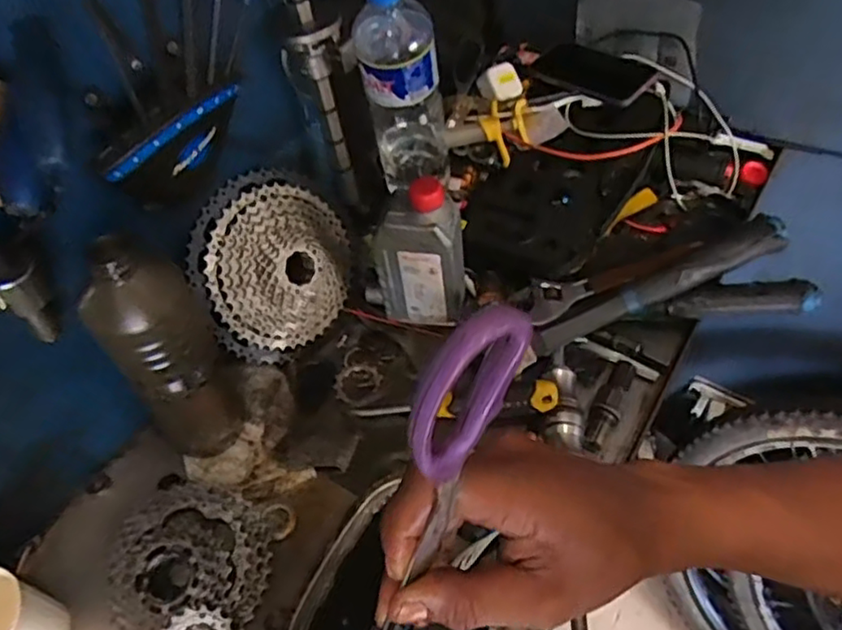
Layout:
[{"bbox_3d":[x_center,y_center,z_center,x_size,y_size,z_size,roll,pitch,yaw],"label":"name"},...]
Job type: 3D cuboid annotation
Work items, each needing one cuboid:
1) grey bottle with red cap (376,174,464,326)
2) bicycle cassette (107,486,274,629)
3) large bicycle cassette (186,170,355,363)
[{"bbox_3d":[0.001,-0.057,0.640,0.082,0.168,0.047,12,55,12],"label":"grey bottle with red cap"},{"bbox_3d":[-0.201,0.210,0.534,0.135,0.033,0.132,17,56,16],"label":"bicycle cassette"},{"bbox_3d":[-0.140,-0.048,0.642,0.037,0.176,0.189,6,81,50],"label":"large bicycle cassette"}]

